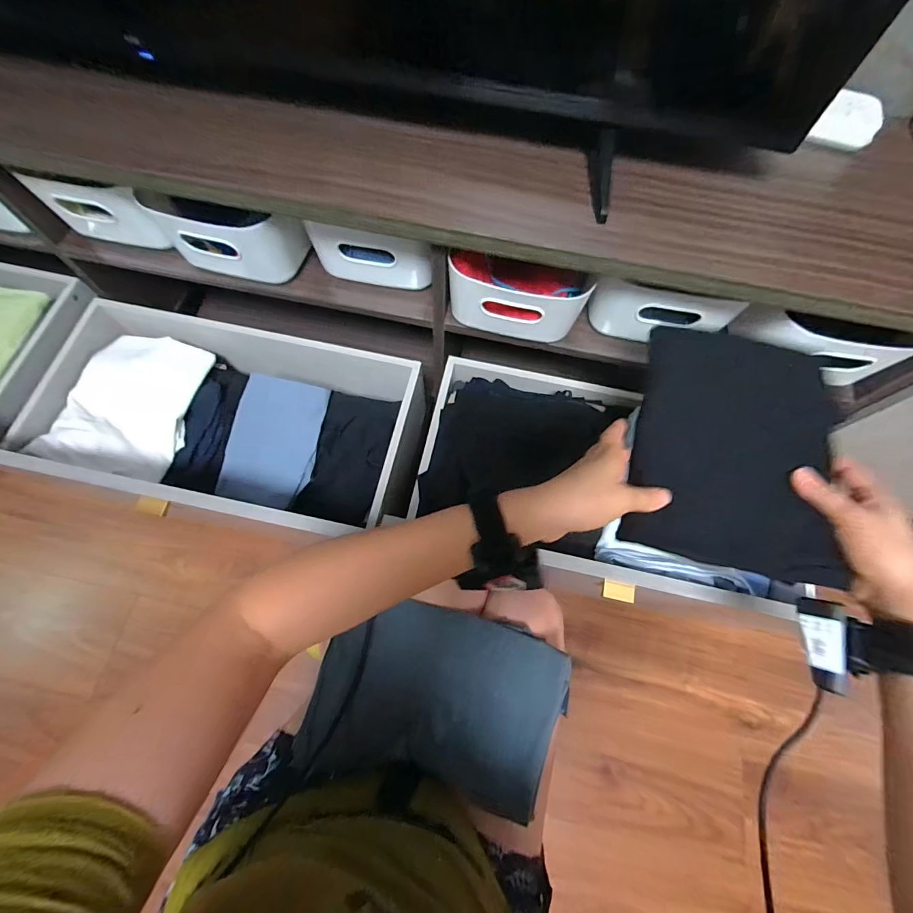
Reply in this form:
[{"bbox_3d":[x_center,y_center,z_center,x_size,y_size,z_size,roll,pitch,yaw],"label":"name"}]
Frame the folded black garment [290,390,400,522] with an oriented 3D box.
[{"bbox_3d":[-0.192,0.003,0.721,0.118,0.054,0.231,14,69,3],"label":"folded black garment"}]

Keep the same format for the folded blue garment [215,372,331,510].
[{"bbox_3d":[-0.324,-0.025,0.711,0.158,0.050,0.232,9,69,1],"label":"folded blue garment"}]

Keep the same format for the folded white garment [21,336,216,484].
[{"bbox_3d":[-0.568,-0.093,0.718,0.182,0.075,0.259,11,69,2],"label":"folded white garment"}]

